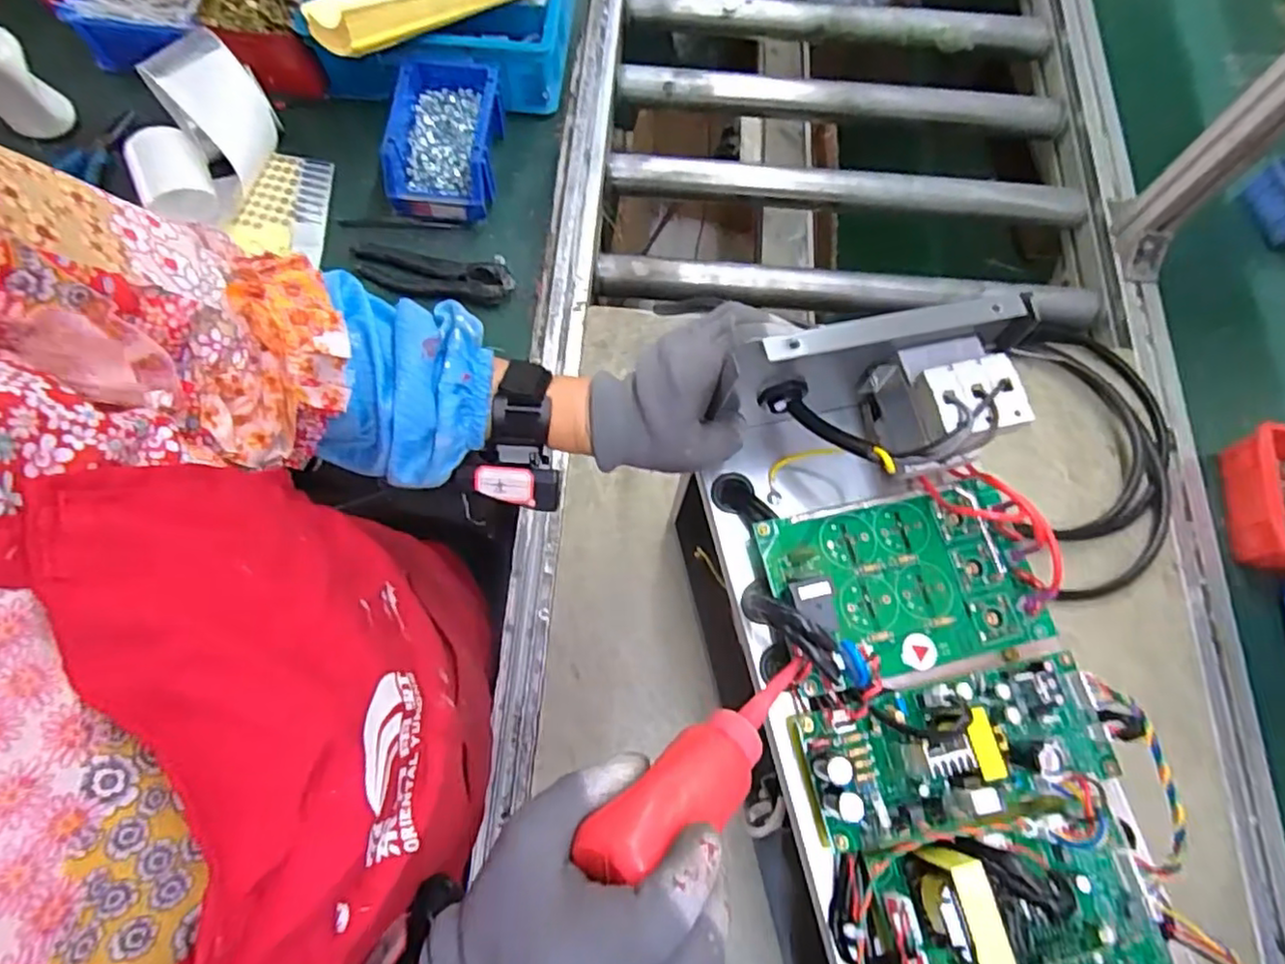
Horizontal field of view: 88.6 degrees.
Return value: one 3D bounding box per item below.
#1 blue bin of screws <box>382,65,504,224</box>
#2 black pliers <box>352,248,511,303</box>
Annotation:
[{"bbox_3d":[-0.210,-0.361,0.699,0.110,0.067,0.147,0,70,-2],"label":"blue bin of screws"},{"bbox_3d":[-0.217,-0.213,0.678,0.166,0.012,0.042,8,70,1],"label":"black pliers"}]

